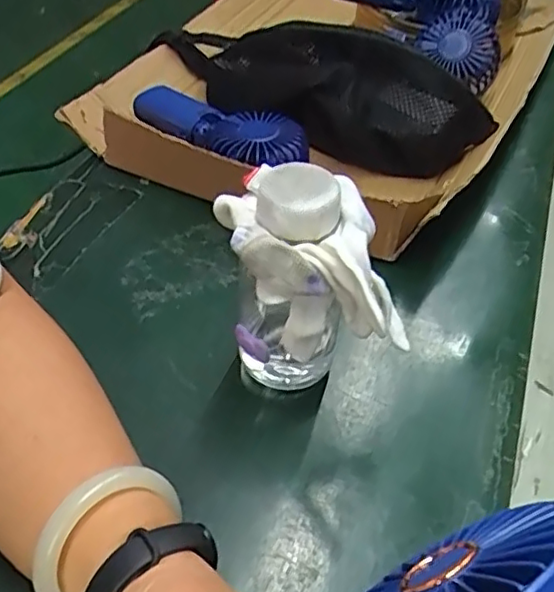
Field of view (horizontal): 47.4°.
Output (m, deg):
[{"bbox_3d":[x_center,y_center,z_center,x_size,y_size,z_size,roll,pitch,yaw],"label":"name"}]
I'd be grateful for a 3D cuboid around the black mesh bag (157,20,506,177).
[{"bbox_3d":[0.019,-0.198,0.579,0.338,0.088,0.076,26,51,20],"label":"black mesh bag"}]

